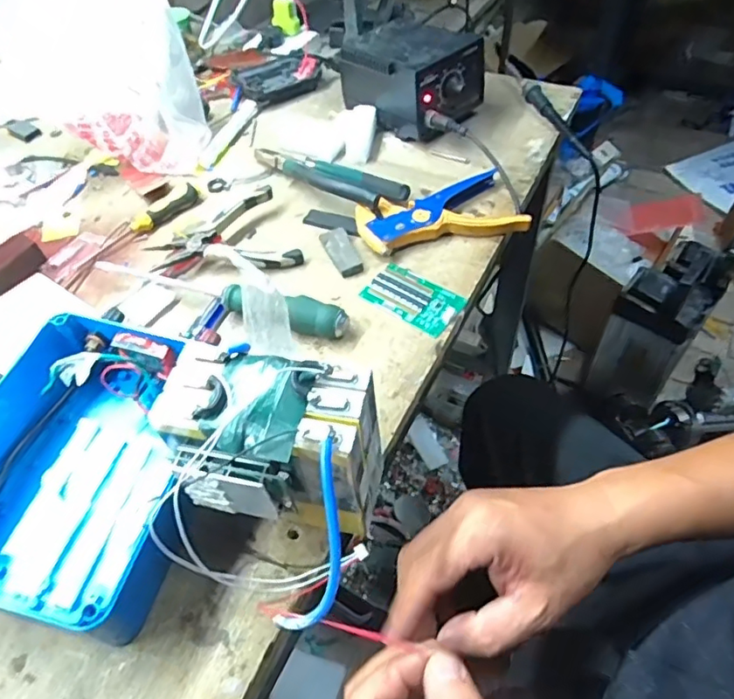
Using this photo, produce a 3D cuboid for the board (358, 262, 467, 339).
[{"bbox_3d":[0.043,-0.049,0.533,0.089,0.005,0.056,32,61,23],"label":"board"}]

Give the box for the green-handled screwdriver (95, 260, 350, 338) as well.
[{"bbox_3d":[-0.136,-0.057,0.527,0.254,0.025,0.034,18,57,16],"label":"green-handled screwdriver"}]

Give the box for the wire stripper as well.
[{"bbox_3d":[0.072,-0.143,0.587,0.162,0.020,0.103,-15,54,-8],"label":"wire stripper"}]

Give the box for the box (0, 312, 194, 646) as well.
[{"bbox_3d":[-0.206,0.078,0.402,0.159,0.073,0.202,13,56,12],"label":"box"}]

